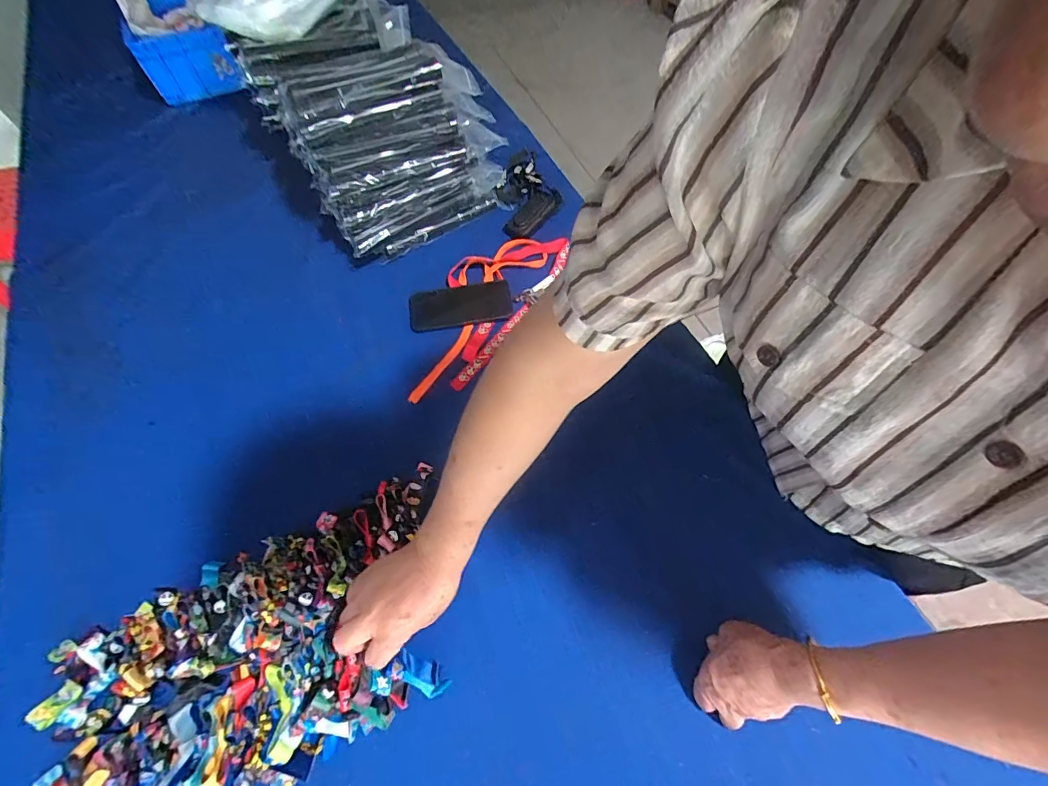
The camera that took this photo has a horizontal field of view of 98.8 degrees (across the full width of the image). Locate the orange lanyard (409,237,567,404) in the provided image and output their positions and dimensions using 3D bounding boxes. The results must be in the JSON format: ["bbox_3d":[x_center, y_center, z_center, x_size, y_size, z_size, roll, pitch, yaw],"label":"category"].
[{"bbox_3d":[-0.093,-0.160,0.747,0.123,0.016,0.379,34,67,17],"label":"orange lanyard"}]

